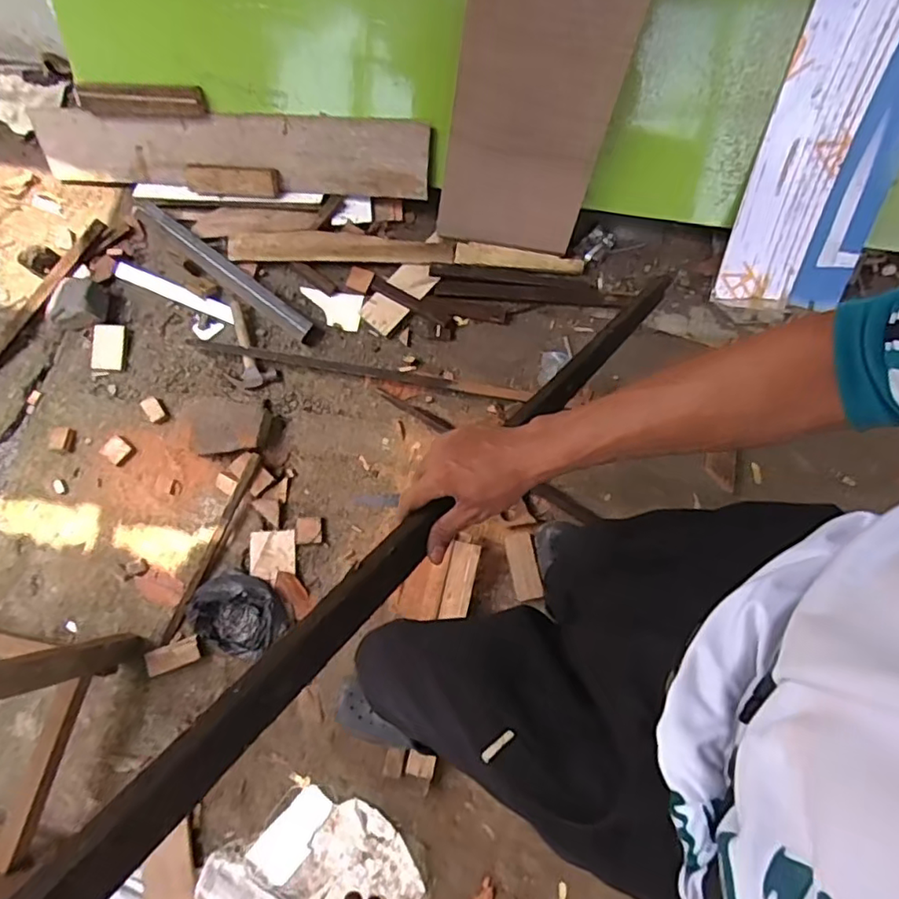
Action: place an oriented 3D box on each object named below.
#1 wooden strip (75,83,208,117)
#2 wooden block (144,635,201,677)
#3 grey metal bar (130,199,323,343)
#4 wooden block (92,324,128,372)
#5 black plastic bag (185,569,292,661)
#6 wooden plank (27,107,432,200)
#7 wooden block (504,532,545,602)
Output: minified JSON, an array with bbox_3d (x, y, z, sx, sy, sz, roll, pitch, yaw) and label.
[{"bbox_3d":[-0.716,-0.813,1.376,0.300,0.063,0.022,2,35,2],"label":"wooden strip"},{"bbox_3d":[-0.608,0.455,1.303,0.117,0.036,0.059,-20,79,-3],"label":"wooden block"},{"bbox_3d":[-0.556,-0.441,1.449,0.561,0.064,0.062,37,81,8],"label":"grey metal bar"},{"bbox_3d":[-0.840,-0.253,1.455,0.083,0.016,0.111,7,95,4],"label":"wooden block"},{"bbox_3d":[-0.461,0.366,1.293,0.204,0.079,0.169,21,80,5],"label":"black plastic bag"},{"bbox_3d":[-0.528,-0.726,1.443,0.954,0.176,0.033,5,48,4],"label":"wooden plank"},{"bbox_3d":[0.170,0.265,1.346,0.059,0.017,0.151,-13,78,-1],"label":"wooden block"}]

